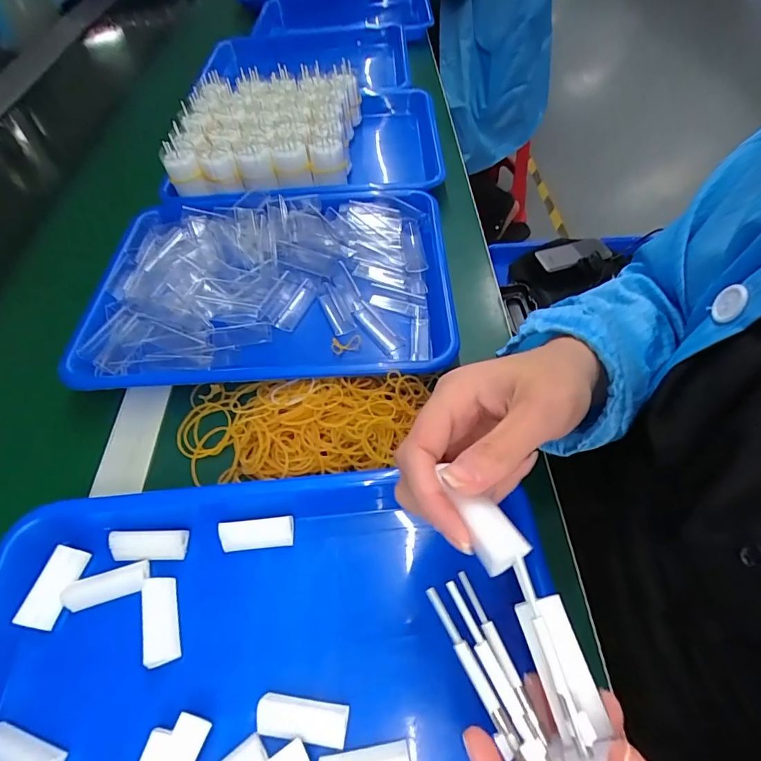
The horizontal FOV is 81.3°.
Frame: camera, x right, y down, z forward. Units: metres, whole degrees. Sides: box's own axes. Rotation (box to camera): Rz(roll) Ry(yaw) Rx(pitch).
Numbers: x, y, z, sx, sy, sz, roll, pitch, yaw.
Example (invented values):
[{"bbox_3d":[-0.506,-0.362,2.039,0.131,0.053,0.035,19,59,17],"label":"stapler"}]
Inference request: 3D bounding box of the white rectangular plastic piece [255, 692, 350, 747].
[{"bbox_3d":[-0.040,0.176,0.230,0.045,0.014,0.018,4,55,7],"label":"white rectangular plastic piece"}]

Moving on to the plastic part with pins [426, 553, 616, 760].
[{"bbox_3d":[0.057,0.112,0.174,0.042,0.041,0.070,-18,56,-11],"label":"plastic part with pins"}]

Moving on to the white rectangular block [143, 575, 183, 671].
[{"bbox_3d":[-0.129,0.140,0.261,0.017,0.011,0.046,-19,56,-9],"label":"white rectangular block"}]

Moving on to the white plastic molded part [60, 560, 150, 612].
[{"bbox_3d":[-0.169,0.126,0.274,0.047,0.011,0.018,-17,55,-8],"label":"white plastic molded part"}]

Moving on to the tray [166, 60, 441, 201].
[{"bbox_3d":[-0.084,-0.297,0.557,0.312,0.094,0.238,-5,55,1],"label":"tray"}]

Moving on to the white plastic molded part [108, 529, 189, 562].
[{"bbox_3d":[-0.150,0.106,0.288,0.047,0.014,0.018,-4,55,2],"label":"white plastic molded part"}]

